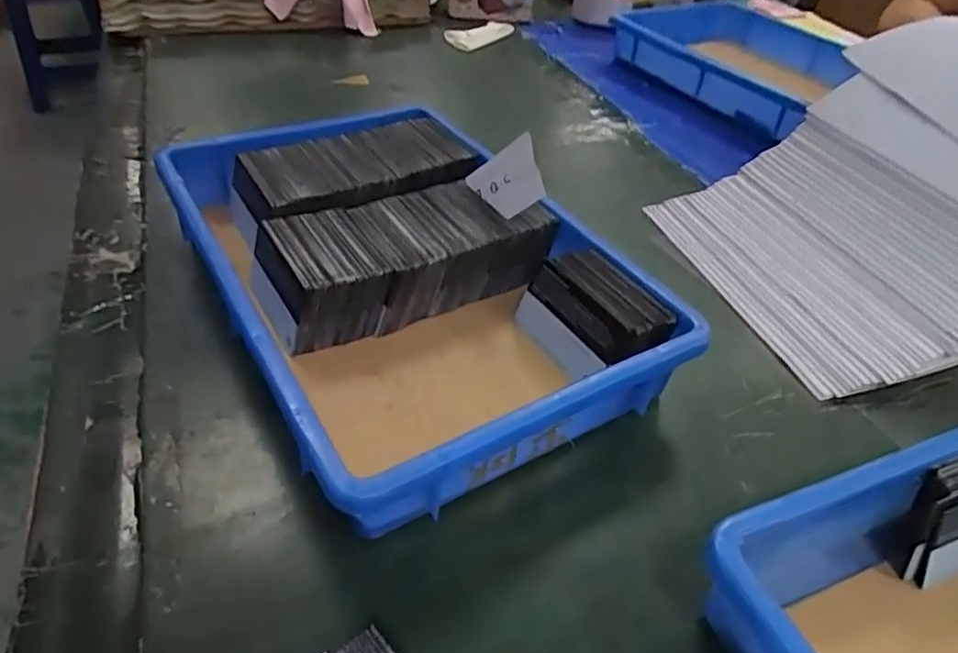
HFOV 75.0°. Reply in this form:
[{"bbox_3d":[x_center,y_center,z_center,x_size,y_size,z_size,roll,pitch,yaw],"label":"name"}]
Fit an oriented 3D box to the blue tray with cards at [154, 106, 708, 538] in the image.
[{"bbox_3d":[-0.054,-0.041,0.444,0.238,0.080,0.354,-20,48,-26],"label":"blue tray with cards"}]

